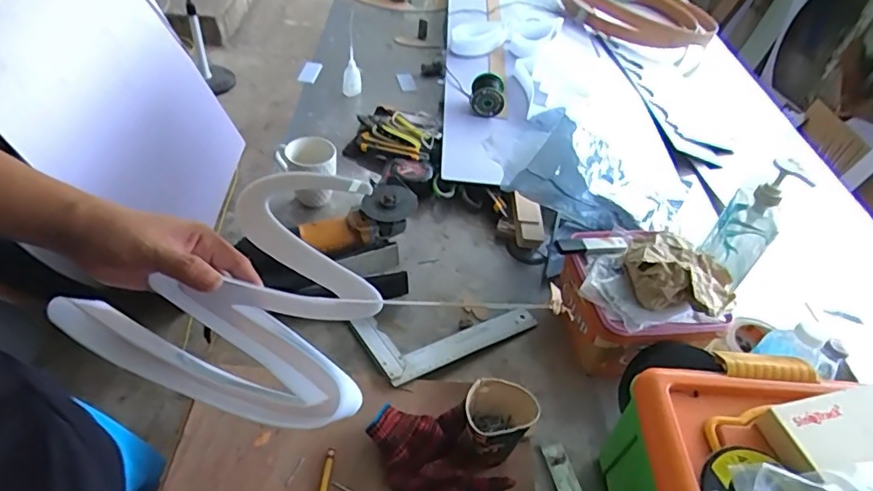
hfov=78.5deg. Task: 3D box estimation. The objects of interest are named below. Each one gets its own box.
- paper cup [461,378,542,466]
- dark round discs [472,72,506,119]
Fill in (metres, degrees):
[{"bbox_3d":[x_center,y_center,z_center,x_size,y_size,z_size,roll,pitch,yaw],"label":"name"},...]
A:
[{"bbox_3d":[0.068,0.216,0.631,0.077,0.101,0.072,3,45,-3],"label":"paper cup"},{"bbox_3d":[0.109,-0.321,1.133,0.070,0.065,0.073,6,45,1],"label":"dark round discs"}]

